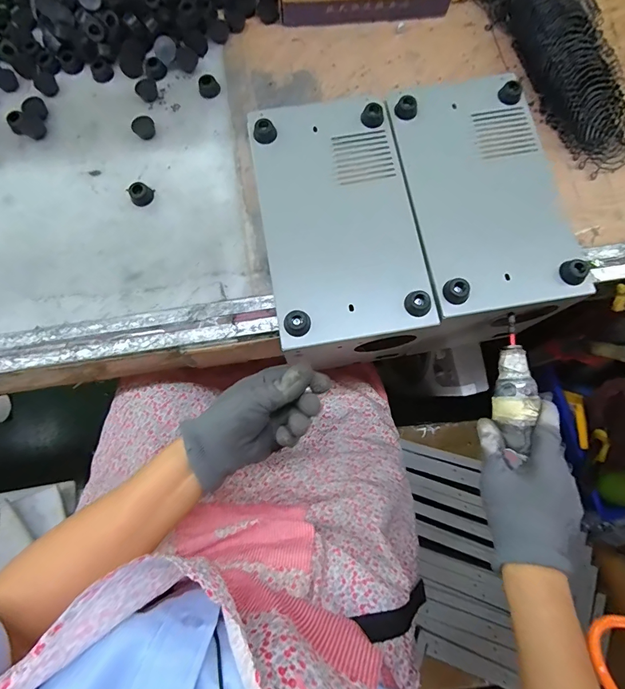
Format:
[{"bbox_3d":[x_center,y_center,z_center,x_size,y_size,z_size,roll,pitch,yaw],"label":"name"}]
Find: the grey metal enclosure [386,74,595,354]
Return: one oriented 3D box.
[{"bbox_3d":[0.178,-0.144,0.460,0.149,0.140,0.273,-8,77,-1],"label":"grey metal enclosure"}]

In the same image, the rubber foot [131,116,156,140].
[{"bbox_3d":[-0.188,-0.242,0.431,0.024,0.010,0.023,0,77,0],"label":"rubber foot"}]

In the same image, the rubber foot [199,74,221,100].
[{"bbox_3d":[-0.119,-0.296,0.443,0.022,0.017,0.020,0,77,0],"label":"rubber foot"}]

